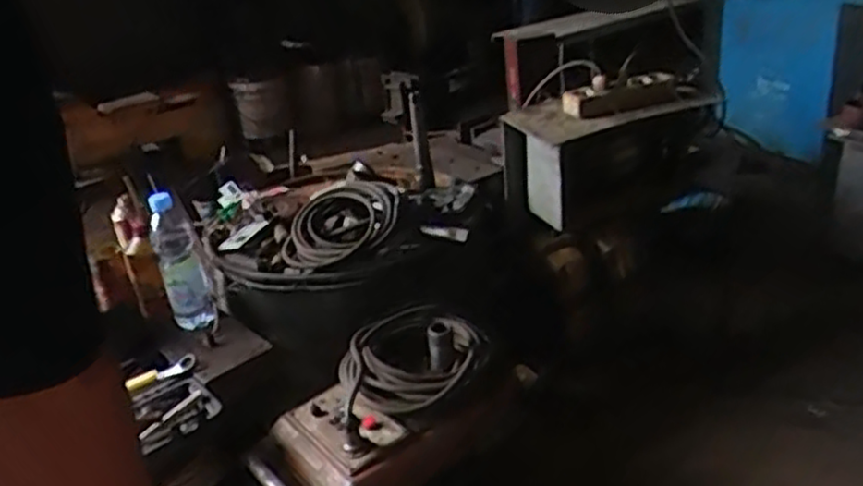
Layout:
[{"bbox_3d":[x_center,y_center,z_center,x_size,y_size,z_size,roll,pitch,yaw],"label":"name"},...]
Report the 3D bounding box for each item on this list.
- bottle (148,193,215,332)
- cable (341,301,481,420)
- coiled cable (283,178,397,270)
[{"bbox_3d":[-0.416,0.030,1.222,0.079,0.249,0.069,-13,26,-16],"label":"bottle"},{"bbox_3d":[-0.033,0.195,1.197,0.203,0.070,0.258,27,41,29],"label":"cable"},{"bbox_3d":[-0.175,-0.043,1.385,0.233,0.038,0.185,-25,51,0],"label":"coiled cable"}]

